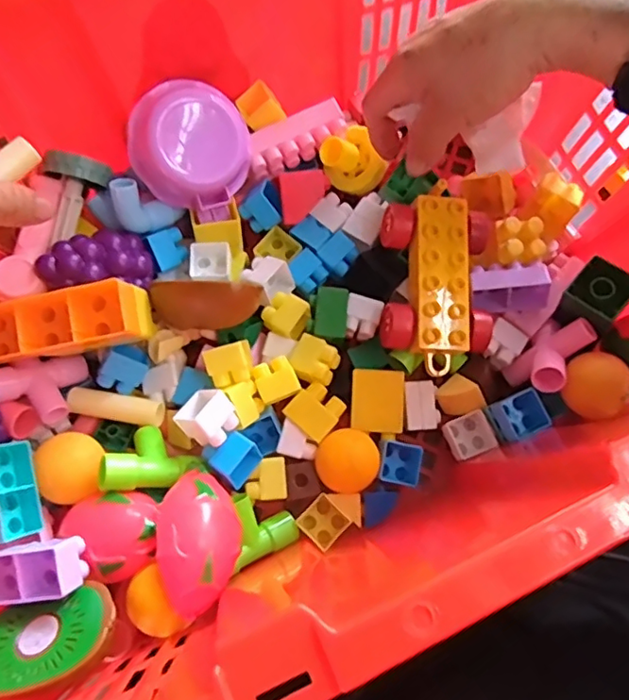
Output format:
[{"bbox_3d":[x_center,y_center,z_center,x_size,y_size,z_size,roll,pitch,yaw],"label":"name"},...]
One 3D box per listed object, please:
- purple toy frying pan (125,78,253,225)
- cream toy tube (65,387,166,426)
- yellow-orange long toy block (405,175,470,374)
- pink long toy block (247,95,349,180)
[{"bbox_3d":[-0.073,-0.121,0.345,0.070,0.027,0.070,-7,109,-23],"label":"purple toy frying pan"},{"bbox_3d":[-0.117,0.034,0.336,0.057,0.010,0.015,10,72,2],"label":"cream toy tube"},{"bbox_3d":[0.076,-0.045,0.349,0.035,0.028,0.110,0,71,-1],"label":"yellow-orange long toy block"},{"bbox_3d":[-0.014,-0.143,0.385,0.069,0.023,0.028,-26,74,-9],"label":"pink long toy block"}]

